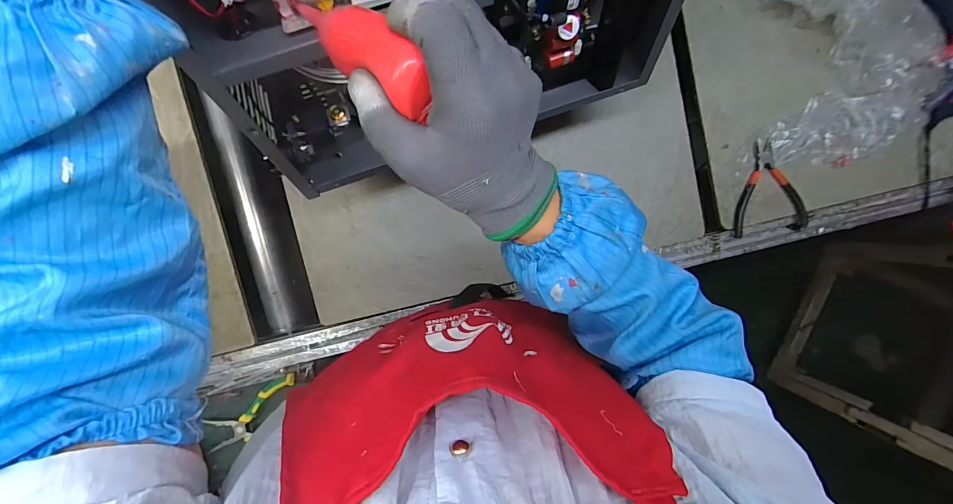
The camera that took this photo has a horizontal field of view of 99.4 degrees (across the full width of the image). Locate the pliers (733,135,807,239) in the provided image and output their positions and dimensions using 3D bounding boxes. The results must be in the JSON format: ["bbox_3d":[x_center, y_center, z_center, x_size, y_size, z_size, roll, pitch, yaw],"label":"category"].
[{"bbox_3d":[0.458,-0.102,0.631,0.123,0.011,0.142,-10,95,-3],"label":"pliers"}]

